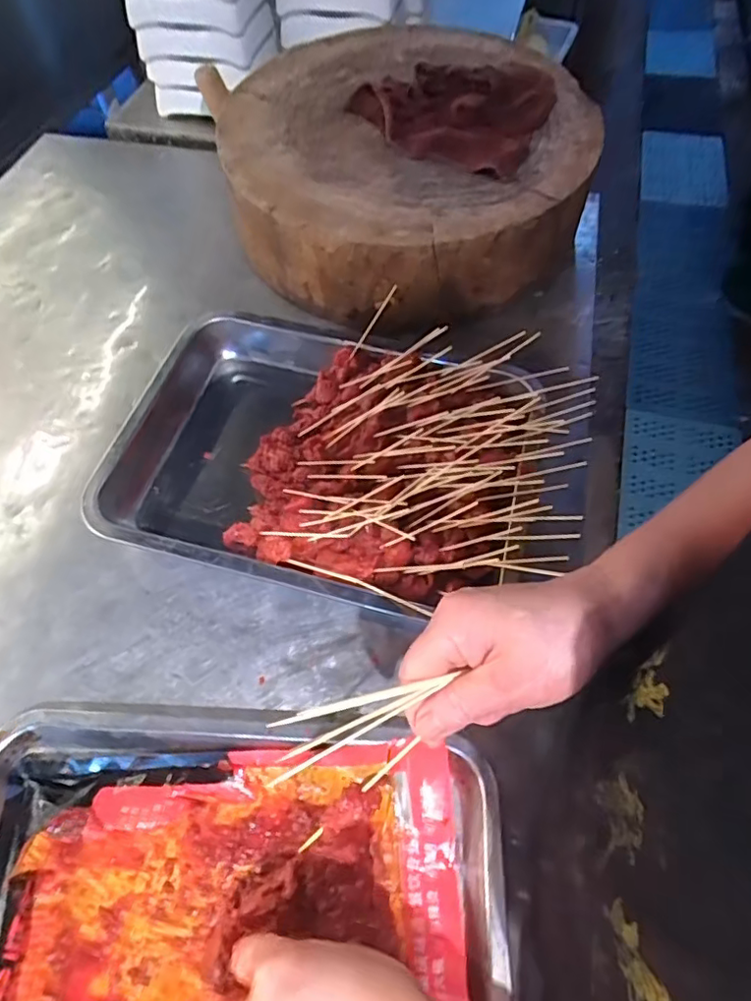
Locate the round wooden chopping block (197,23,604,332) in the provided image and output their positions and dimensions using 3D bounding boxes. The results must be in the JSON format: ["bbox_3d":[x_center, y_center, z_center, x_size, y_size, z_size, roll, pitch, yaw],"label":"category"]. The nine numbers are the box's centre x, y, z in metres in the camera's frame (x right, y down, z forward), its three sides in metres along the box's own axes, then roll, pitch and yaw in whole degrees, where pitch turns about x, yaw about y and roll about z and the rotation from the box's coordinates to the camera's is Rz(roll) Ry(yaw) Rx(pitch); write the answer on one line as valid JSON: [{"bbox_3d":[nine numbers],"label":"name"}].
[{"bbox_3d":[0.021,-0.384,0.632,0.360,0.118,0.380,-1,60,2],"label":"round wooden chopping block"}]

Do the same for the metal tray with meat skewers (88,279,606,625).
[{"bbox_3d":[-0.024,-0.041,0.498,0.379,0.057,0.254,13,61,9],"label":"metal tray with meat skewers"}]

